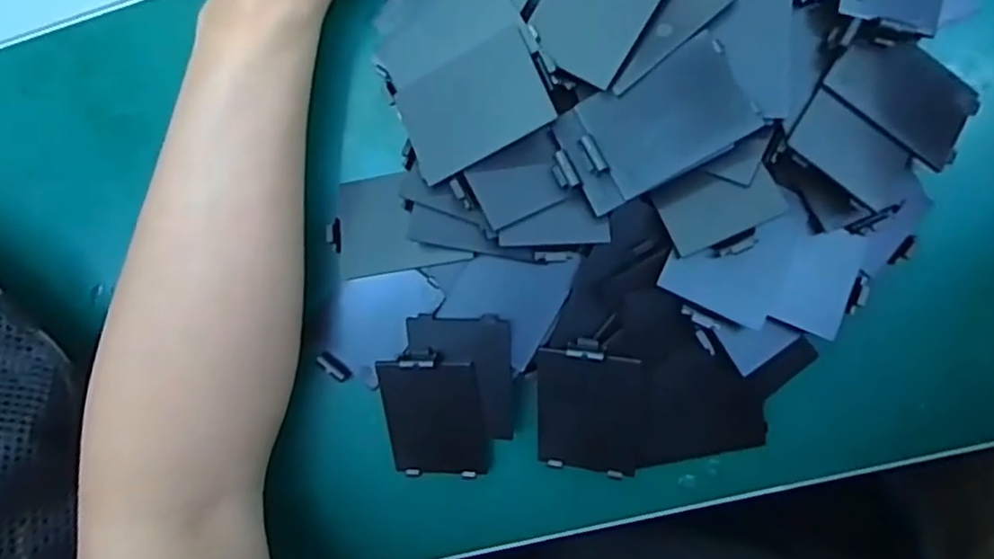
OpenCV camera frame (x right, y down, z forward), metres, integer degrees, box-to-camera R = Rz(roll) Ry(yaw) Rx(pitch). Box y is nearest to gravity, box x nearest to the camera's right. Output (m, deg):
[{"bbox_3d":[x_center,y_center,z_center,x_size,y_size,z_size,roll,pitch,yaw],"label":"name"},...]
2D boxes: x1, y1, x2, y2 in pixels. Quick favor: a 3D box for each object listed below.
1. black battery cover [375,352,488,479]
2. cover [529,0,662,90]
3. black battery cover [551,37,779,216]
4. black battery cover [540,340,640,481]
[{"bbox_3d":[-0.030,0.064,0.306,0.045,0.009,0.066,-2,111,12],"label":"black battery cover"},{"bbox_3d":[0.042,-0.115,0.274,0.044,0.009,0.066,30,83,10],"label":"cover"},{"bbox_3d":[0.061,-0.060,0.269,0.077,0.009,0.043,-29,92,8],"label":"black battery cover"},{"bbox_3d":[0.040,0.059,0.297,0.044,0.008,0.067,4,115,15],"label":"black battery cover"}]

